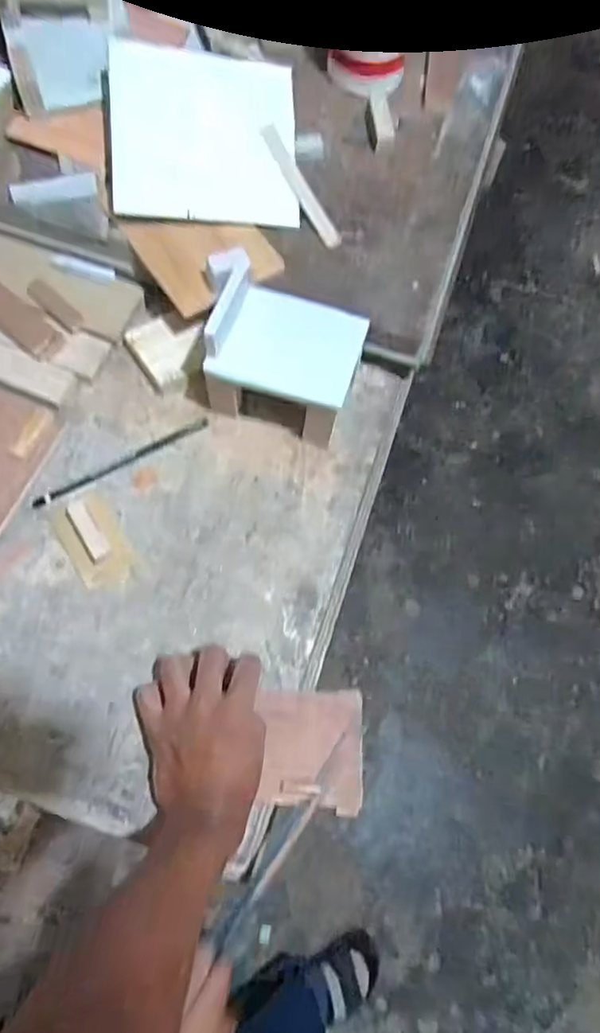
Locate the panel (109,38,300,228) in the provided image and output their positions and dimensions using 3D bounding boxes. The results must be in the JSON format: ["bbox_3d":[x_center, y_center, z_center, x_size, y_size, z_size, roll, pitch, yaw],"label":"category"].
[{"bbox_3d":[-0.085,-0.344,0.558,0.161,0.006,0.157,-2,86,-13],"label":"panel"}]

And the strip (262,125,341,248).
[{"bbox_3d":[0.001,-0.304,0.573,0.019,0.005,0.124,-30,90,-19],"label":"strip"}]

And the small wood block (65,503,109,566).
[{"bbox_3d":[-0.171,0.012,0.498,0.017,0.006,0.052,-31,75,-15],"label":"small wood block"}]

